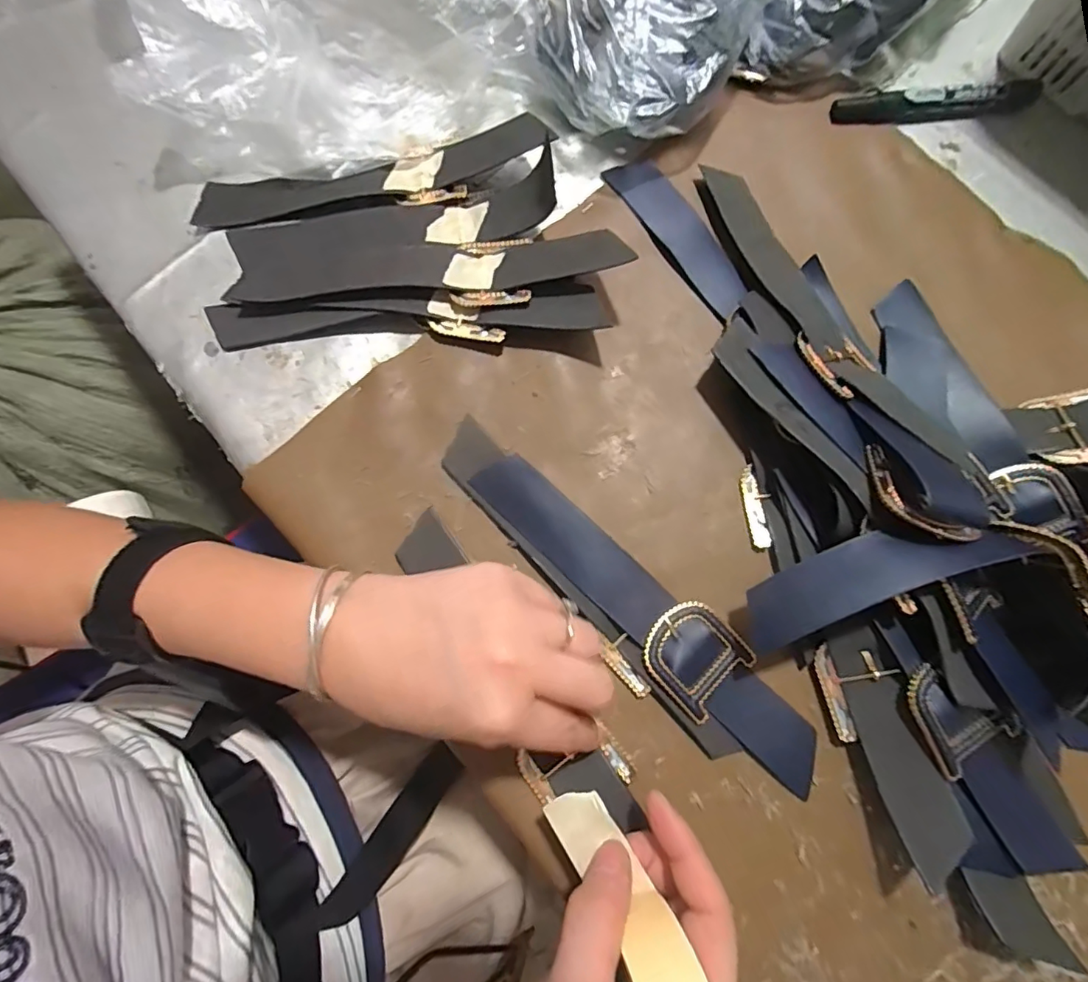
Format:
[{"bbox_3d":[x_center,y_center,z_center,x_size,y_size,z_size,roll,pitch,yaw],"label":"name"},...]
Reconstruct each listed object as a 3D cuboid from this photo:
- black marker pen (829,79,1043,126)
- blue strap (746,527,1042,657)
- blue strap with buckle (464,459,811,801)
[{"bbox_3d":[0.255,-0.252,0.340,0.136,0.014,0.021,-5,78,0],"label":"black marker pen"},{"bbox_3d":[0.152,0.037,0.238,0.120,0.019,0.032,-22,79,10],"label":"blue strap"},{"bbox_3d":[0.053,0.063,0.279,0.225,0.009,0.044,42,82,8],"label":"blue strap with buckle"}]

